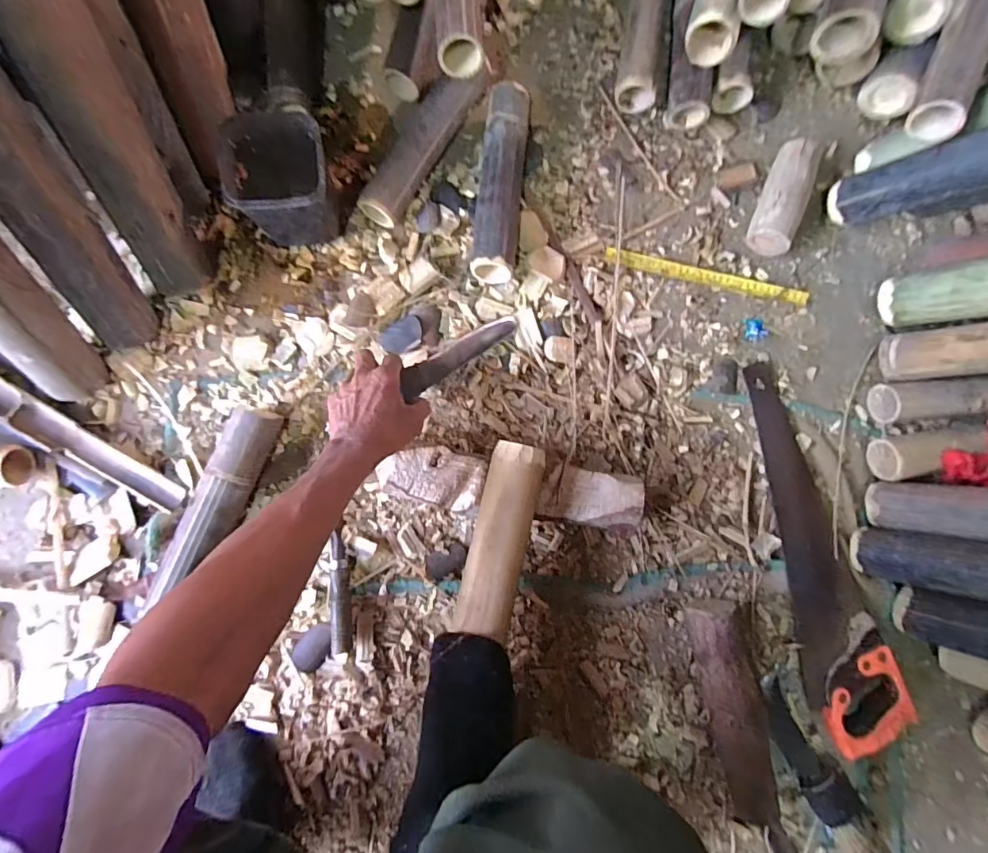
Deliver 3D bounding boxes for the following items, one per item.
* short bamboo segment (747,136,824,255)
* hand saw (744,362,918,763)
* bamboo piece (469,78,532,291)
[{"bbox_3d":[0.412,-0.323,0.694,0.061,0.059,0.174,23,82,-1],"label":"short bamboo segment"},{"bbox_3d":[0.437,0.161,0.657,0.116,0.043,0.514,-10,85,-5],"label":"hand saw"},{"bbox_3d":[0.010,-0.331,0.663,0.059,0.065,0.264,6,83,-4],"label":"bamboo piece"}]

